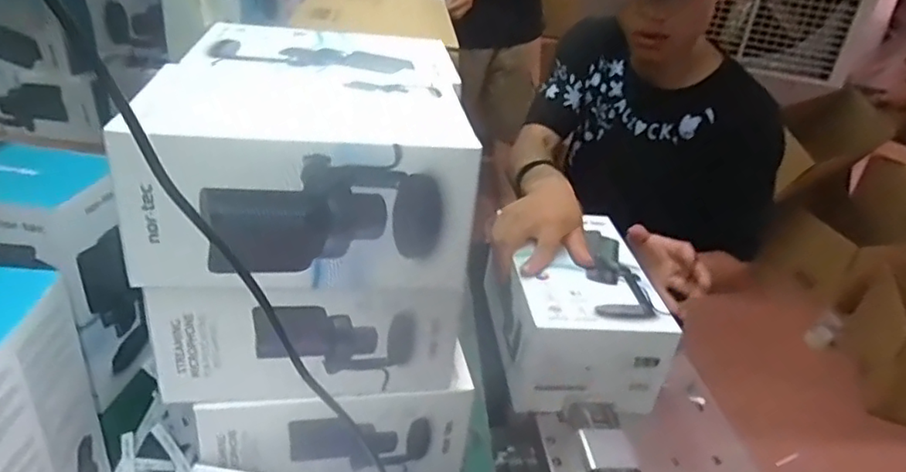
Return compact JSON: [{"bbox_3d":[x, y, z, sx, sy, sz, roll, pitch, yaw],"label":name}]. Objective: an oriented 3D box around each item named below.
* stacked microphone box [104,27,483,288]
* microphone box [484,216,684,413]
[{"bbox_3d":[-0.118,-0.083,0.523,0.225,0.112,0.270,2,30,-11],"label":"stacked microphone box"},{"bbox_3d":[0.135,0.086,0.718,0.153,0.115,0.218,1,31,-12],"label":"microphone box"}]

